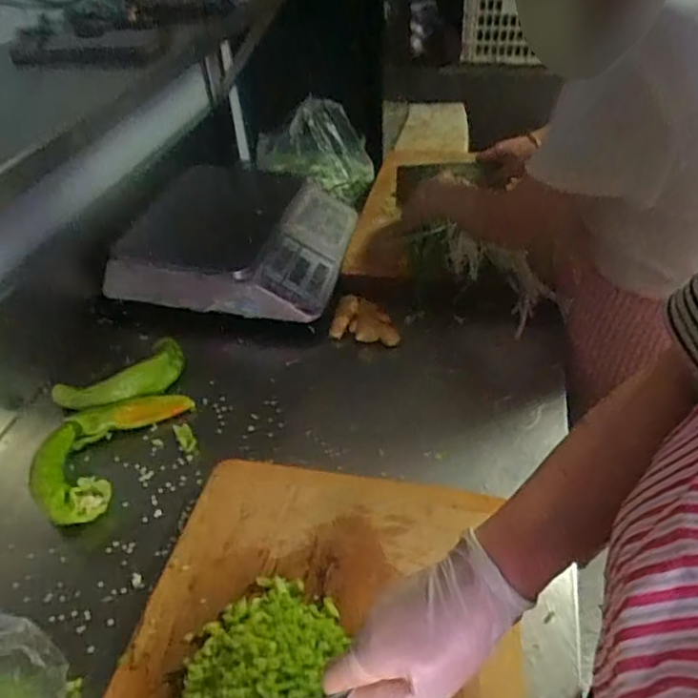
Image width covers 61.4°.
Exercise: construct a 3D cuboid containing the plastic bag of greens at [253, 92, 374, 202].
[{"bbox_3d":[-0.068,-0.358,1.072,0.214,0.150,0.125,1,41,5],"label":"plastic bag of greens"}]

